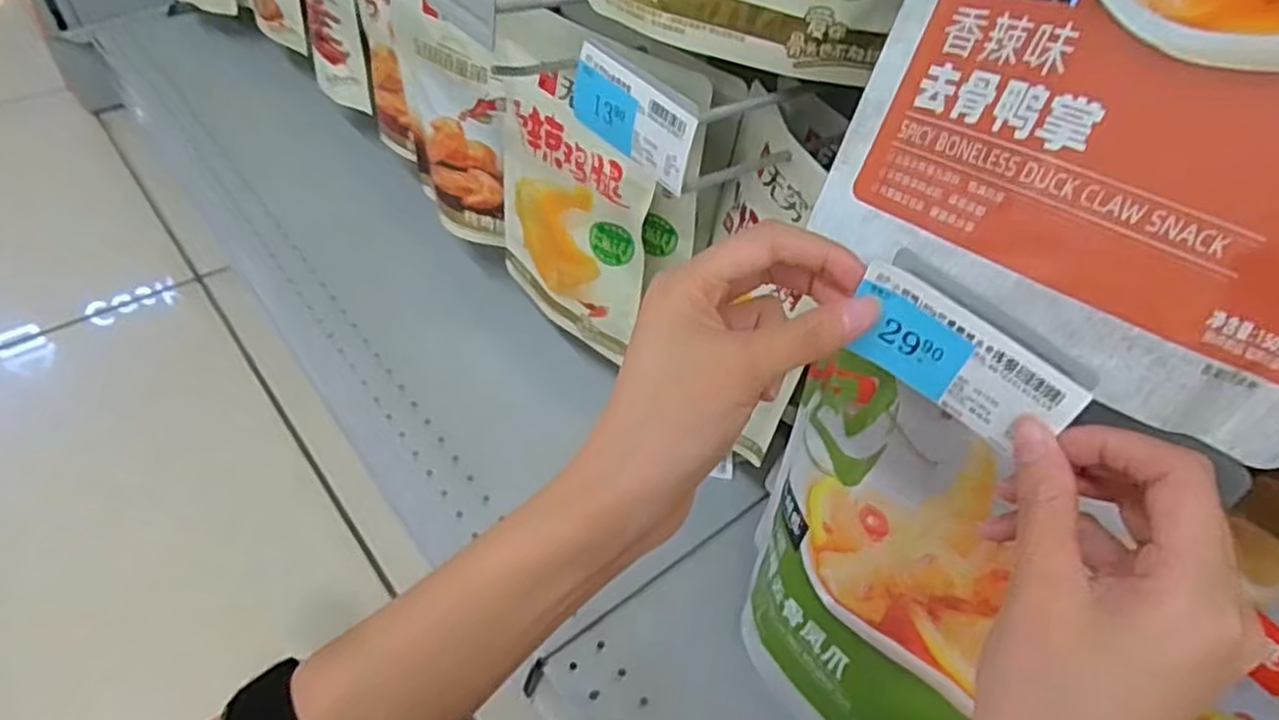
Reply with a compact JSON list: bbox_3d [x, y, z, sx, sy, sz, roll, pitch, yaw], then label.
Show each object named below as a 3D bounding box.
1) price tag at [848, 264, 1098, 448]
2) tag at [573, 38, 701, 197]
[{"bbox_3d":[0.108,0.001,0.253,0.076,0.037,0.006,36,54,25],"label":"price tag"},{"bbox_3d":[-0.003,-0.115,0.348,0.010,0.039,0.078,-31,57,-29],"label":"tag"}]

